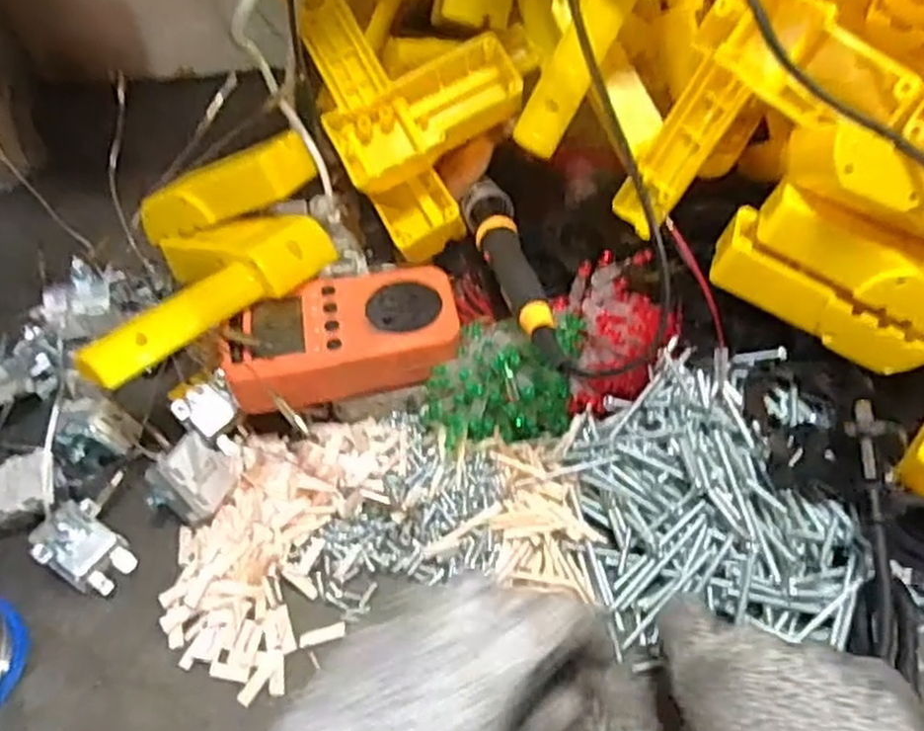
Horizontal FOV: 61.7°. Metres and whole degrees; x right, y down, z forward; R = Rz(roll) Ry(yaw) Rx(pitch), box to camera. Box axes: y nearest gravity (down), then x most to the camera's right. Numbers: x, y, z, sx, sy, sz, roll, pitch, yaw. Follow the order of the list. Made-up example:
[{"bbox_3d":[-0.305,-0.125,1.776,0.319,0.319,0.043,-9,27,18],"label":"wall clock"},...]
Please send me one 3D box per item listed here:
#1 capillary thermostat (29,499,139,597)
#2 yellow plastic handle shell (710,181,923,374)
[{"bbox_3d":[-0.192,0.093,0.390,0.043,0.030,0.035,30,56,23],"label":"capillary thermostat"},{"bbox_3d":[0.196,-0.045,0.400,0.126,0.059,0.049,26,55,21],"label":"yellow plastic handle shell"}]

